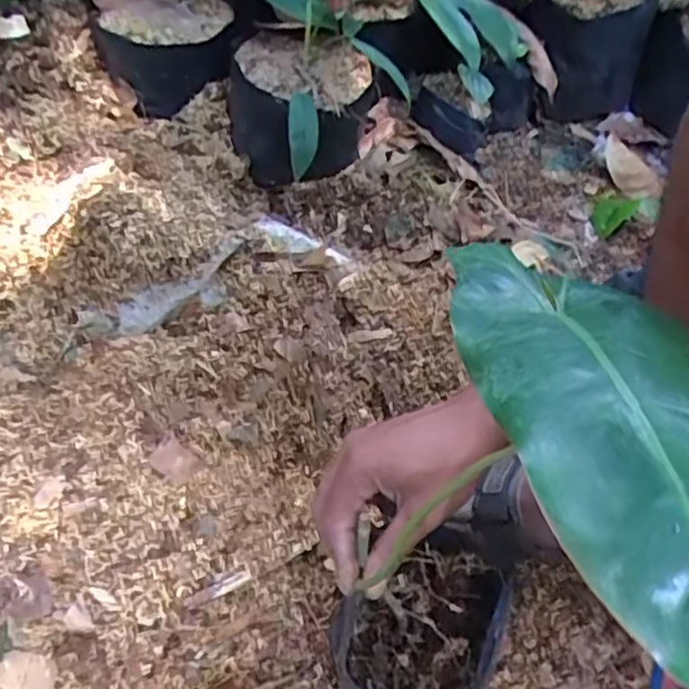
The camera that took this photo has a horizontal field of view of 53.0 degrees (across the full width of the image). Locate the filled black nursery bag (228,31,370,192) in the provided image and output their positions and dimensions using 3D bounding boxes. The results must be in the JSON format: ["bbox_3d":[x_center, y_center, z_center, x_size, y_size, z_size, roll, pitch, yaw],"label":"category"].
[{"bbox_3d":[-0.054,-0.265,0.788,0.153,0.108,0.145,8,57,1],"label":"filled black nursery bag"}]

